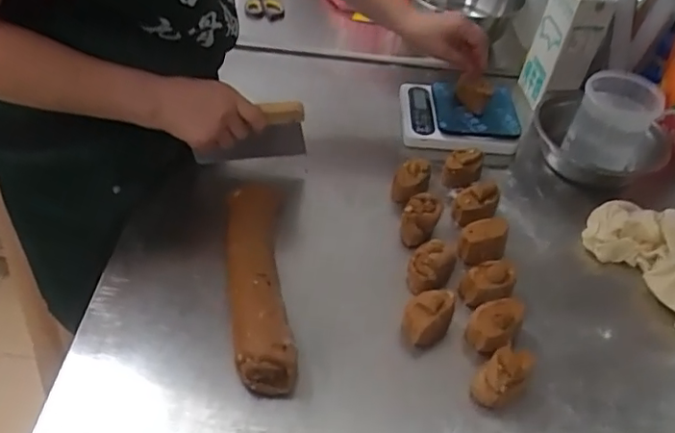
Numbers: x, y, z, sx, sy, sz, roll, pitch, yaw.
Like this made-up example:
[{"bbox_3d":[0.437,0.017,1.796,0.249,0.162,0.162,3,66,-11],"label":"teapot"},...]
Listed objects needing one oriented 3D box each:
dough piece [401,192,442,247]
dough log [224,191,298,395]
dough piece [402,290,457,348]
[{"bbox_3d":[0.103,0.005,0.710,0.044,0.044,0.059,23,49,16],"label":"dough piece"},{"bbox_3d":[-0.091,0.065,0.636,0.067,0.047,0.276,-3,47,-9],"label":"dough log"},{"bbox_3d":[0.097,0.110,0.611,0.048,0.040,0.057,18,48,11],"label":"dough piece"}]

